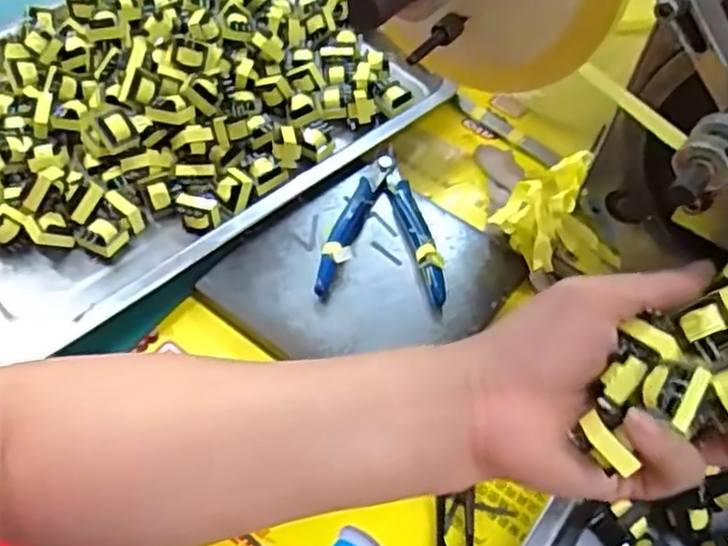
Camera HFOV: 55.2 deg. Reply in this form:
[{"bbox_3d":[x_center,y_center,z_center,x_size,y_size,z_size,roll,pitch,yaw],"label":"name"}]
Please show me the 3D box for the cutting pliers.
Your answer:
[{"bbox_3d":[0.015,-0.031,0.430,0.073,0.014,0.104,6,56,3],"label":"cutting pliers"}]

